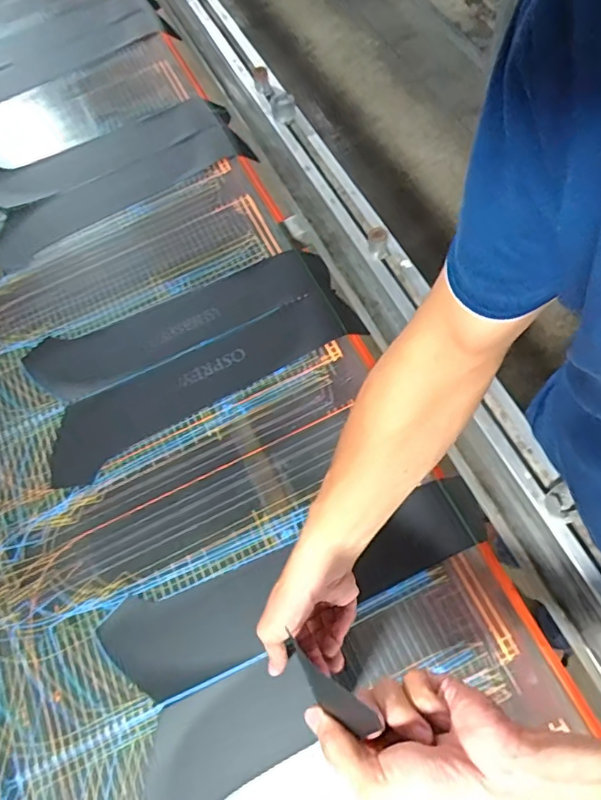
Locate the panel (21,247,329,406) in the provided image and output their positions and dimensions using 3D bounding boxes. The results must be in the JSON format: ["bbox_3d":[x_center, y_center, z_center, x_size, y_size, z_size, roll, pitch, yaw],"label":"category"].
[{"bbox_3d":[-0.173,-0.107,0.777,0.438,0.015,0.117,-21,61,-2],"label":"panel"}]

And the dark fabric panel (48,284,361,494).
[{"bbox_3d":[-0.134,-0.030,0.737,0.441,0.022,0.096,-29,67,-5],"label":"dark fabric panel"}]

